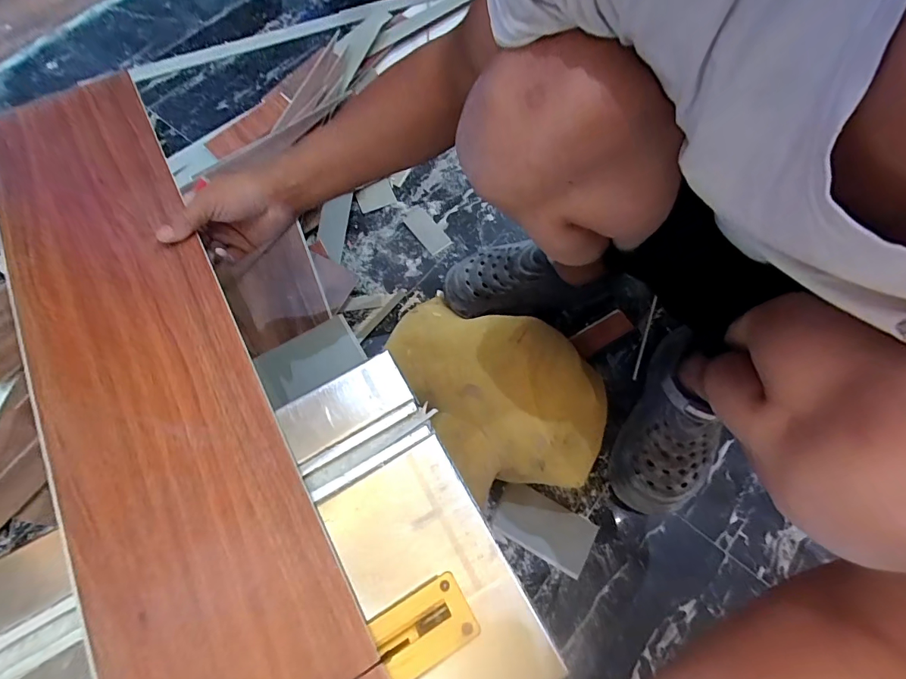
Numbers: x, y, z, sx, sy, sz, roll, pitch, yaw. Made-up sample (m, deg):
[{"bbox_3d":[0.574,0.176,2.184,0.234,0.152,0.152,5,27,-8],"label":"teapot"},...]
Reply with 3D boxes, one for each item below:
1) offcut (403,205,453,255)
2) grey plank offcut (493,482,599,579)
[{"bbox_3d":[-0.048,-0.205,0.788,0.046,0.009,0.096,-37,76,-13],"label":"offcut"},{"bbox_3d":[0.129,0.270,0.611,0.139,0.006,0.077,27,72,8],"label":"grey plank offcut"}]

